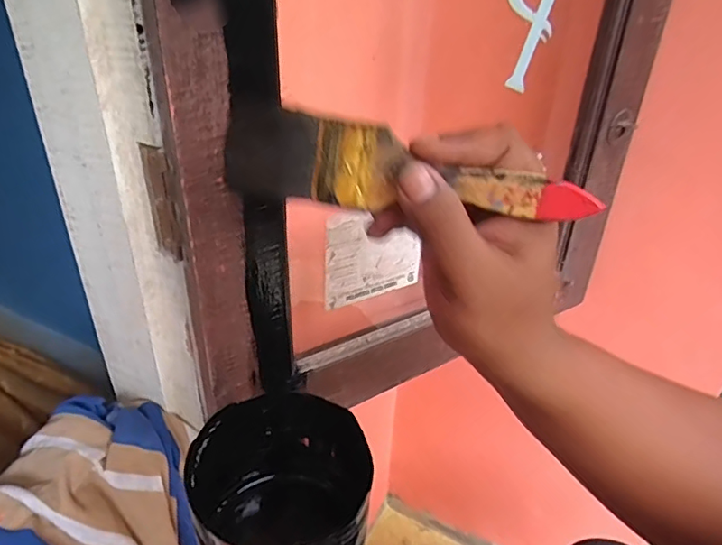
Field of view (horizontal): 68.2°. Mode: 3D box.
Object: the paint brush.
[{"bbox_3d":[0.018,-0.046,0.252,0.173,0.043,0.012,11,32,9],"label":"paint brush"}]

